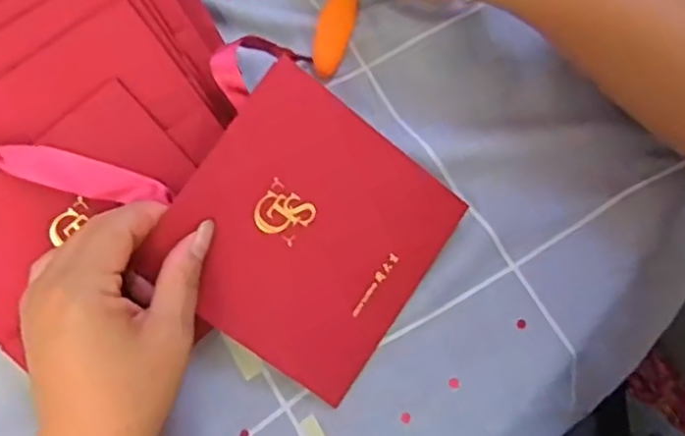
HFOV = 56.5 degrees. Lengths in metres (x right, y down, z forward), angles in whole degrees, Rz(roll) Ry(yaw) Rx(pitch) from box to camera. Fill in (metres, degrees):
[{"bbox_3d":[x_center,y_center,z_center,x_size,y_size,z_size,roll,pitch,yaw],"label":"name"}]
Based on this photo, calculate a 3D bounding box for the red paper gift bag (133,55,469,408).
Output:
[{"bbox_3d":[-0.017,0.009,0.353,0.137,0.005,0.139,37,82,-13],"label":"red paper gift bag"}]

